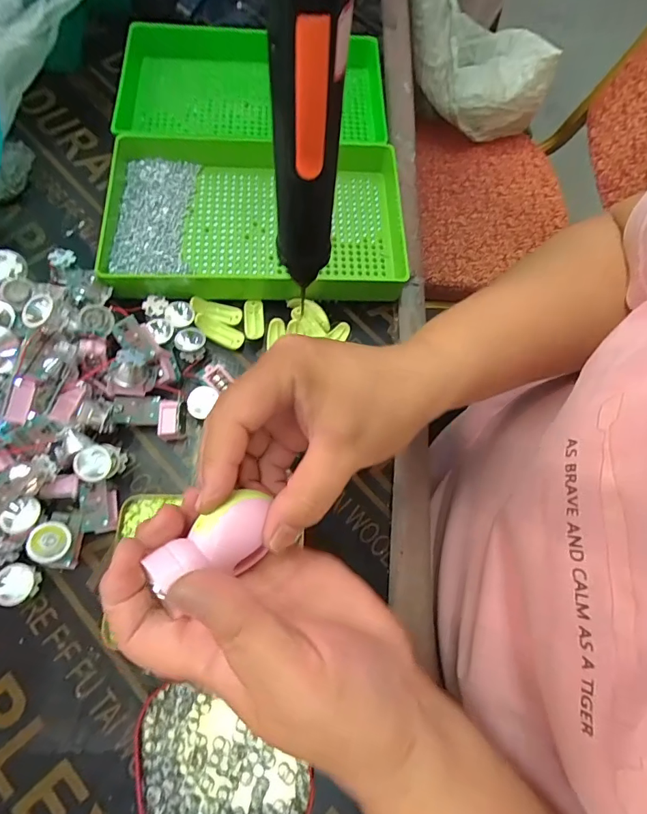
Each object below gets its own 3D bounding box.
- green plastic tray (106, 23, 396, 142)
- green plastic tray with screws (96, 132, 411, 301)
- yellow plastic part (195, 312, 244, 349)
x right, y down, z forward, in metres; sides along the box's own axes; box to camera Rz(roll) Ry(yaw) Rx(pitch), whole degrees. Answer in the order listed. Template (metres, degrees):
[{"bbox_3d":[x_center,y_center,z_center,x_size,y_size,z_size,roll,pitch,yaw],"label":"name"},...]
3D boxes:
[{"bbox_3d":[-0.070,-0.322,0.437,0.259,0.038,0.124,4,69,-4],"label":"green plastic tray"},{"bbox_3d":[-0.056,-0.166,0.387,0.261,0.032,0.164,2,69,-5],"label":"green plastic tray with screws"},{"bbox_3d":[-0.086,-0.063,0.362,0.042,0.006,0.017,30,72,-4],"label":"yellow plastic part"}]

